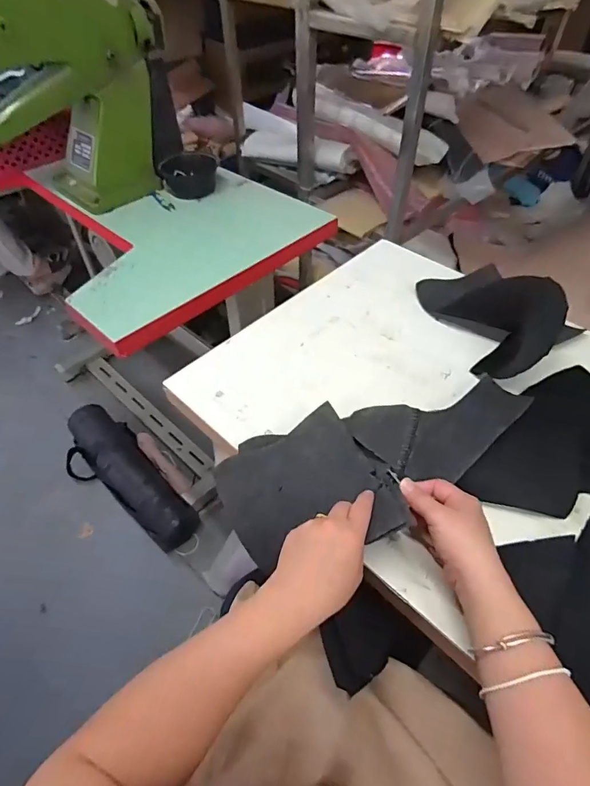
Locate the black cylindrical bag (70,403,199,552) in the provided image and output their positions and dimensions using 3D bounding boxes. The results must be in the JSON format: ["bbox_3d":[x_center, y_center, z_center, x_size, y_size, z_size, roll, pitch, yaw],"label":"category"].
[{"bbox_3d":[-0.526,0.225,1.282,0.207,0.145,0.558,-34,57,-25],"label":"black cylindrical bag"}]

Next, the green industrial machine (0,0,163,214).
[{"bbox_3d":[-0.457,-0.565,0.872,0.450,0.350,0.132,-25,53,-20],"label":"green industrial machine"}]

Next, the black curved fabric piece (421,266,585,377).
[{"bbox_3d":[0.275,-0.139,0.636,0.082,0.137,0.235,-13,50,-10],"label":"black curved fabric piece"}]

